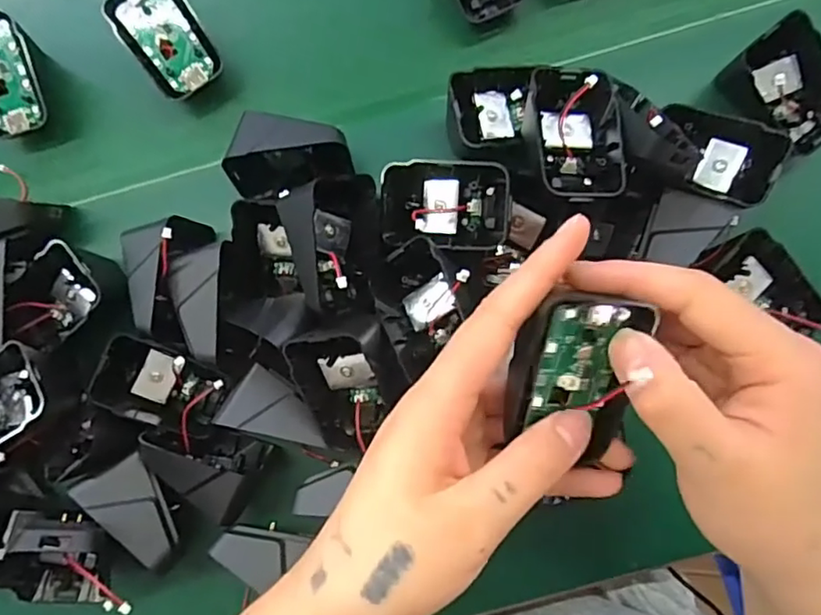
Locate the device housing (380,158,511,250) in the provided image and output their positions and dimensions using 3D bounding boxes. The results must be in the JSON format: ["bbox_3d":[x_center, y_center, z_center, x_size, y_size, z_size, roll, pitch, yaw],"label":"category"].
[{"bbox_3d":[0.018,-0.053,0.316,0.066,0.025,0.043,3,83,4],"label":"device housing"}]

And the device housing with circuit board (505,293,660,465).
[{"bbox_3d":[0.058,0.022,0.224,0.041,0.027,0.062,4,112,-13],"label":"device housing with circuit board"}]

